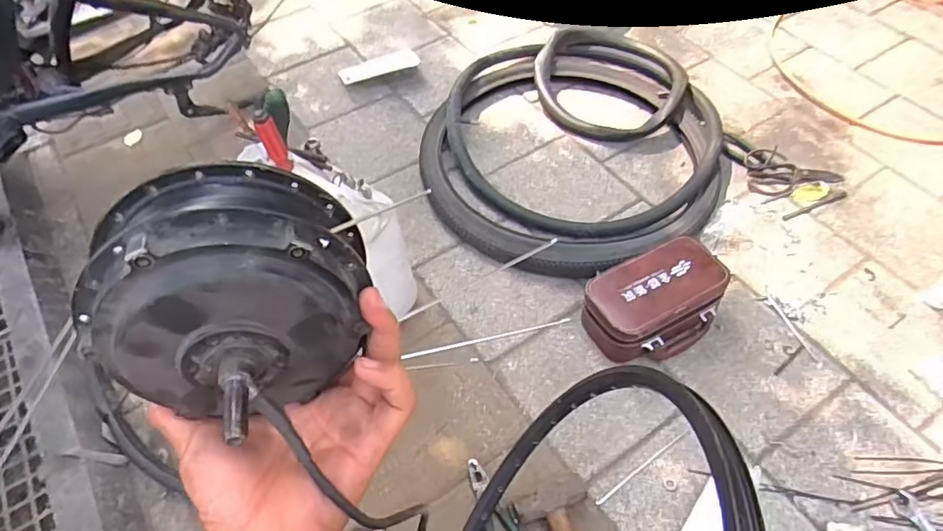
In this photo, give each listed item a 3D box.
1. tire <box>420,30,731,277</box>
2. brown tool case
[{"bbox_3d":[0.214,-0.286,1.246,0.659,0.072,0.666,-1,57,2],"label":"tire"},{"bbox_3d":[0.320,0.065,0.985,0.241,0.116,0.161,-22,58,-11],"label":"brown tool case"}]

